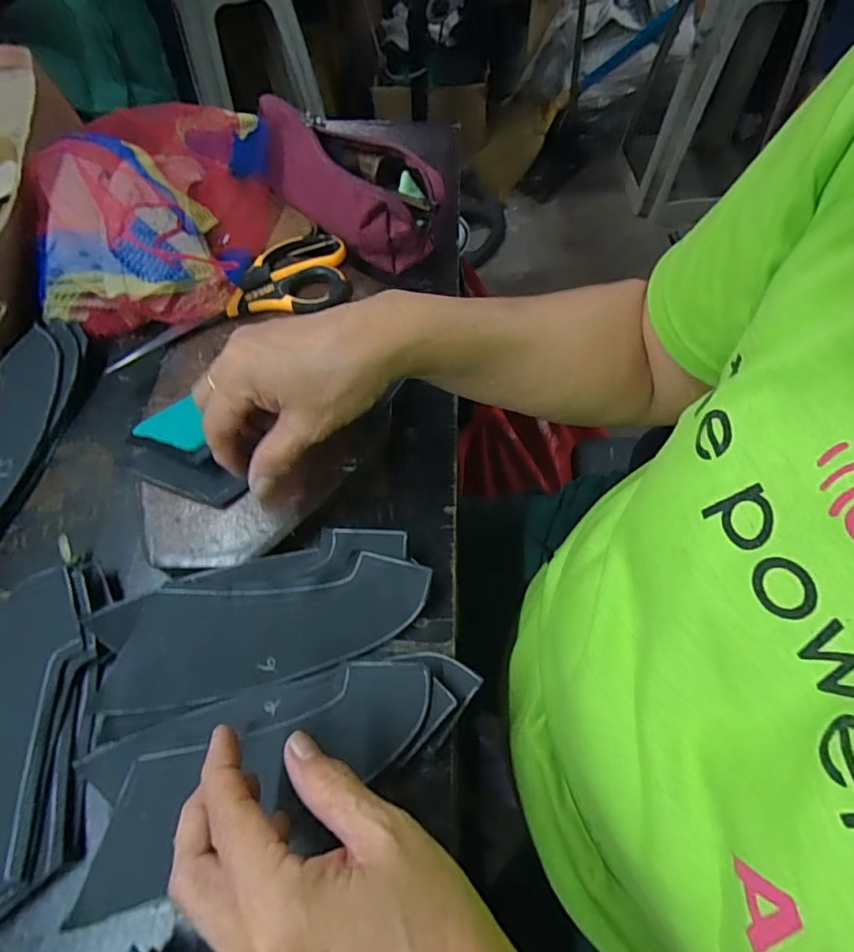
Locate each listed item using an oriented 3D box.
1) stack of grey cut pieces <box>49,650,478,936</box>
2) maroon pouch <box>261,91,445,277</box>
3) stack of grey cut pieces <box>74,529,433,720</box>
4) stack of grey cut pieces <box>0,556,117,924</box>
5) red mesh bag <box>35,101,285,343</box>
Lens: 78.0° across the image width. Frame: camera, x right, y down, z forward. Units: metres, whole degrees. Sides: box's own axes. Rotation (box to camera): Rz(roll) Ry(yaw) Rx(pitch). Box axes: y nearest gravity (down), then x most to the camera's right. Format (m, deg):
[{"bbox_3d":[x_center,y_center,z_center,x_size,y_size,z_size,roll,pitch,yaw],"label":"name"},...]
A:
[{"bbox_3d":[-0.074,0.146,0.276,0.204,0.016,0.076,-19,63,-9],"label":"stack of grey cut pieces"},{"bbox_3d":[-0.075,-0.266,0.468,0.086,0.068,0.211,-36,66,-16],"label":"maroon pouch"},{"bbox_3d":[-0.092,0.082,0.309,0.181,0.022,0.071,-17,62,-7],"label":"stack of grey cut pieces"},{"bbox_3d":[-0.224,0.140,0.278,0.090,0.019,0.187,-4,62,0],"label":"stack of grey cut pieces"},{"bbox_3d":[-0.238,-0.242,0.461,0.189,0.072,0.255,1,62,3],"label":"red mesh bag"}]

